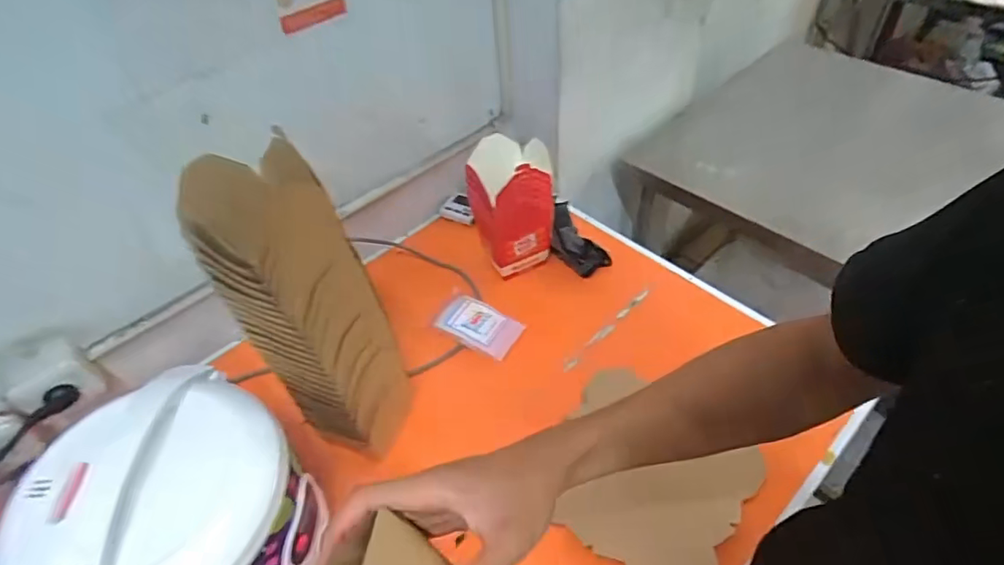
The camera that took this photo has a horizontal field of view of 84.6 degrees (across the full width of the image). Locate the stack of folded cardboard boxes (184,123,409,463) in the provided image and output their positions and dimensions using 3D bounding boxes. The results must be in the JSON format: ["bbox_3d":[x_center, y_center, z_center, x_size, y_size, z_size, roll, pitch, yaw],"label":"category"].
[{"bbox_3d":[-0.205,0.029,0.598,0.126,0.350,0.138,30,56,29],"label":"stack of folded cardboard boxes"}]

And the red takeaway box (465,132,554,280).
[{"bbox_3d":[0.014,-0.129,0.930,0.140,0.233,0.105,-17,52,-11],"label":"red takeaway box"}]

